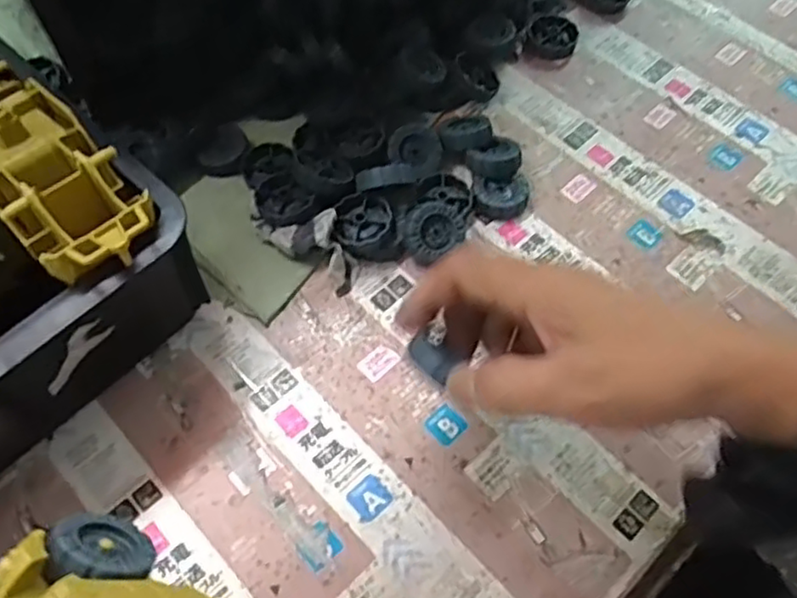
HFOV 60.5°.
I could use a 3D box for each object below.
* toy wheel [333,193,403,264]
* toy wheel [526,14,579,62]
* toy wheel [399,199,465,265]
[{"bbox_3d":[-0.020,-0.046,0.446,0.041,0.025,0.041,0,62,0],"label":"toy wheel"},{"bbox_3d":[0.122,-0.207,0.539,0.036,0.014,0.036,0,62,0],"label":"toy wheel"},{"bbox_3d":[0.020,-0.045,0.440,0.039,0.025,0.035,-30,108,-9],"label":"toy wheel"}]

